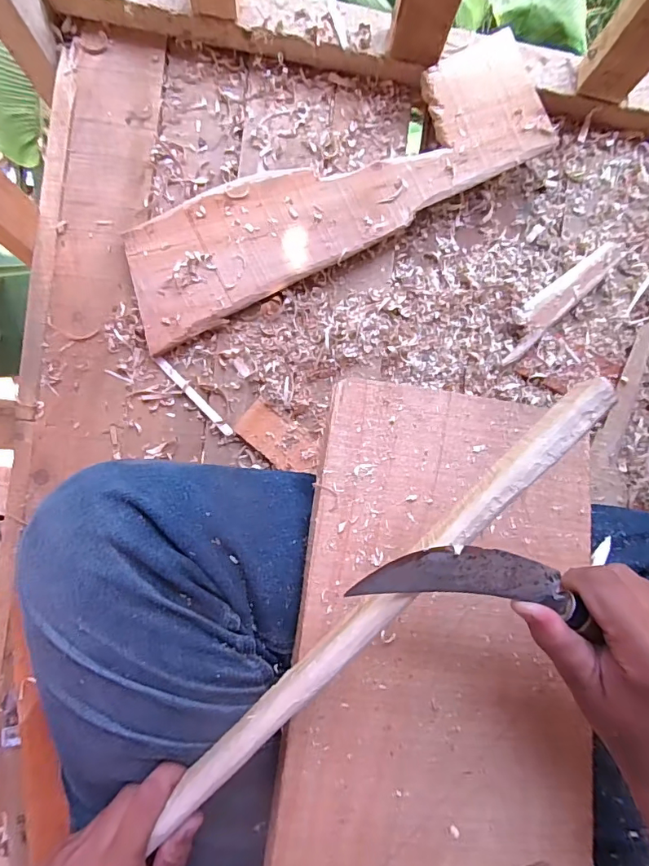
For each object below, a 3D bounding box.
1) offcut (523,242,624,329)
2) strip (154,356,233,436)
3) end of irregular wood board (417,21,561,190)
[{"bbox_3d":[0.269,-0.158,0.512,0.128,0.017,0.032,-38,90,-4],"label":"offcut"},{"bbox_3d":[-0.135,-0.038,0.490,0.009,0.006,0.109,-44,91,-4],"label":"strip"},{"bbox_3d":[0.167,-0.330,0.479,0.113,0.019,0.128,-20,89,-4],"label":"end of irregular wood board"}]

